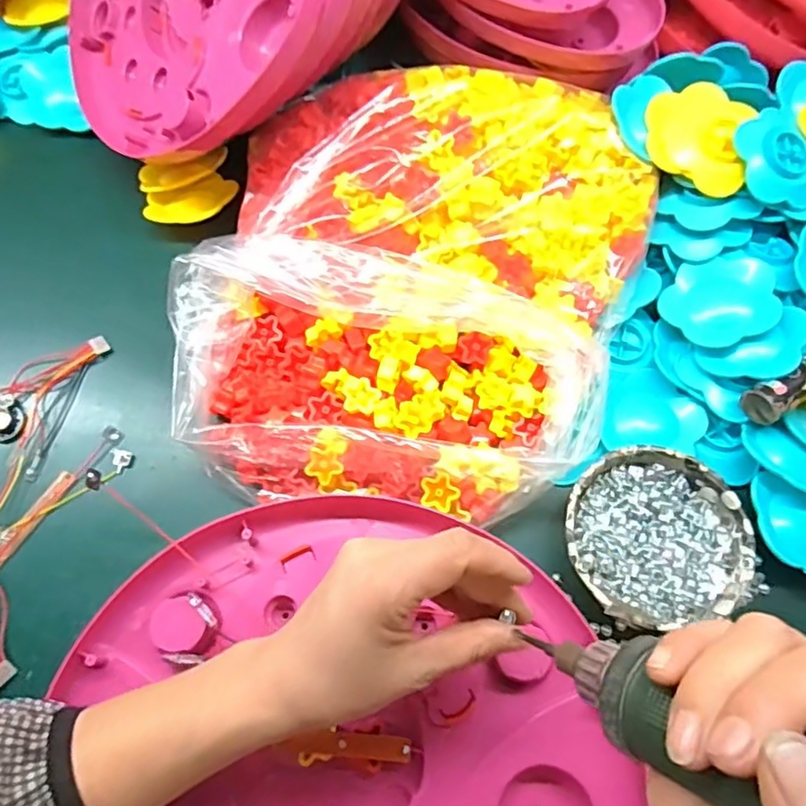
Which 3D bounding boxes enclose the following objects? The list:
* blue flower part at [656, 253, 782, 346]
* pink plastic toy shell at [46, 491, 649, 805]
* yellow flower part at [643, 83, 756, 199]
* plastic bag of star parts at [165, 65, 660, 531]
[{"bbox_3d":[0.237,-0.076,0.452,0.075,0.017,0.075,-13,59,22],"label":"blue flower part"},{"bbox_3d":[-0.026,0.170,0.361,0.325,0.042,0.221,5,67,2],"label":"pink plastic toy shell"},{"bbox_3d":[0.226,-0.206,0.464,0.075,0.013,0.082,14,91,11],"label":"yellow flower part"},{"bbox_3d":[0.009,-0.101,0.454,0.310,0.081,0.356,17,68,7],"label":"plastic bag of star parts"}]

